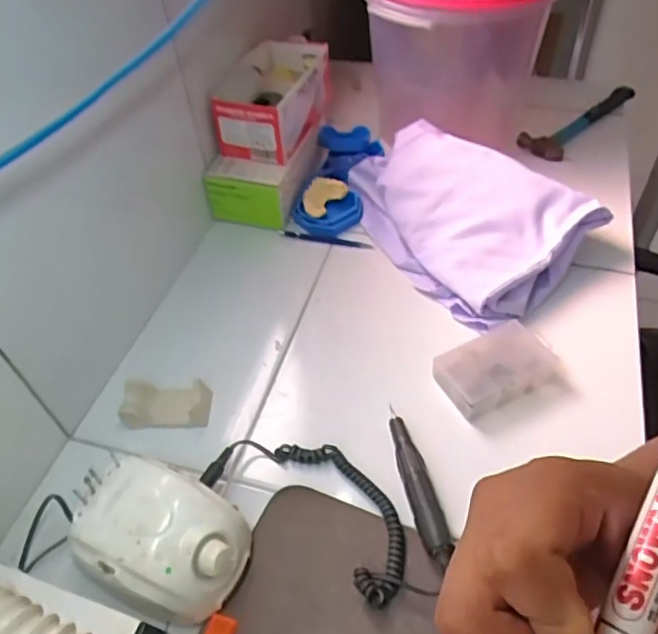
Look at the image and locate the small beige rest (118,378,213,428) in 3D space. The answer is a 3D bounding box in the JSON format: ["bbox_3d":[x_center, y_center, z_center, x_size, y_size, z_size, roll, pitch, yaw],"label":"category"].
[{"bbox_3d":[-0.182,0.098,0.654,0.097,0.029,0.055,-2,49,3],"label":"small beige rest"}]

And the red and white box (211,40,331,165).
[{"bbox_3d":[-0.080,-0.329,0.861,0.118,0.084,0.215,8,50,11],"label":"red and white box"}]

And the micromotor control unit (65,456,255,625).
[{"bbox_3d":[-0.147,0.200,0.519,0.135,0.084,0.109,19,53,20],"label":"micromotor control unit"}]

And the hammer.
[{"bbox_3d":[0.430,-0.344,1.004,0.077,0.045,0.284,35,60,30],"label":"hammer"}]

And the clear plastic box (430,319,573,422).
[{"bbox_3d":[0.190,0.058,0.643,0.132,0.038,0.089,-18,50,-11],"label":"clear plastic box"}]

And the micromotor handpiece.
[{"bbox_3d":[0.084,0.157,0.568,0.024,0.022,0.165,-11,49,-5],"label":"micromotor handpiece"}]

